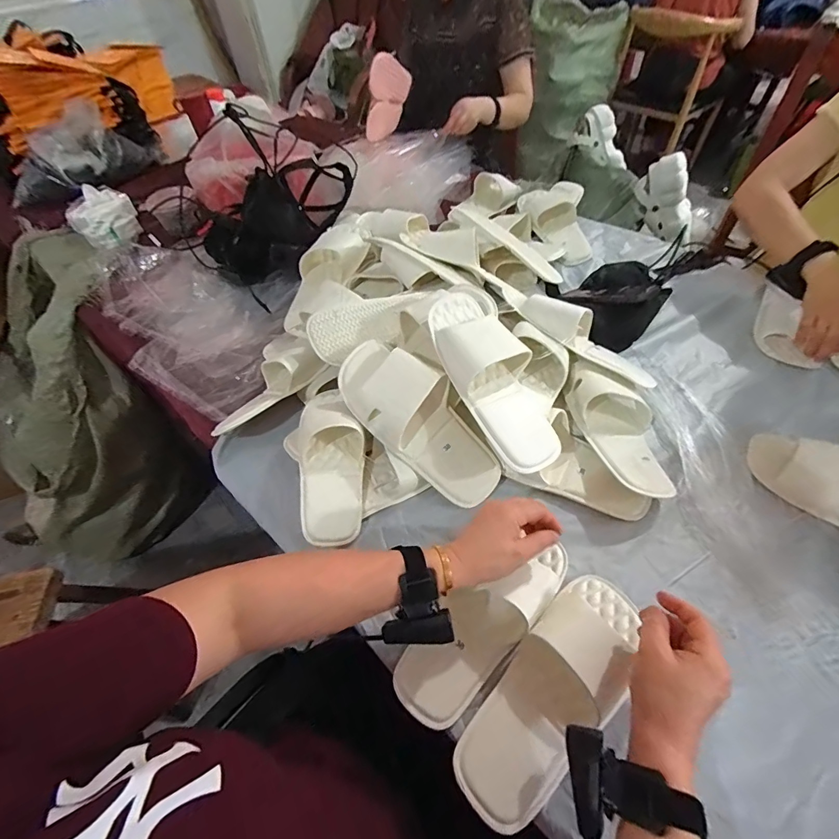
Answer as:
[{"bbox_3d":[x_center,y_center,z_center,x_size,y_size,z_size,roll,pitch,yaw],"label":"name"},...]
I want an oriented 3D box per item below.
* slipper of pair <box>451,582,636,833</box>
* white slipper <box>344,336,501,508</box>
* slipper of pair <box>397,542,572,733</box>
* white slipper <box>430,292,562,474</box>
[{"bbox_3d":[0.140,0.272,0.422,0.093,0.047,0.251,37,68,26],"label":"slipper of pair"},{"bbox_3d":[0.001,0.001,0.569,0.273,0.074,0.106,47,66,2],"label":"white slipper"},{"bbox_3d":[0.077,0.223,0.461,0.238,0.060,0.085,-37,60,-14],"label":"slipper of pair"},{"bbox_3d":[0.099,-0.060,0.554,0.105,0.052,0.266,-24,81,-14],"label":"white slipper"}]

